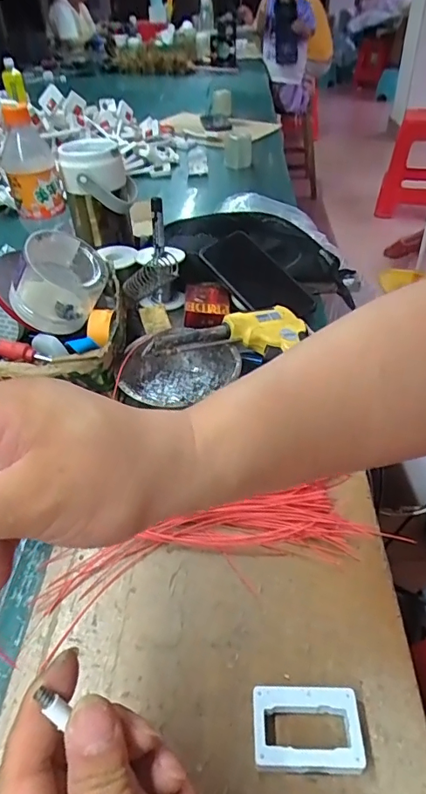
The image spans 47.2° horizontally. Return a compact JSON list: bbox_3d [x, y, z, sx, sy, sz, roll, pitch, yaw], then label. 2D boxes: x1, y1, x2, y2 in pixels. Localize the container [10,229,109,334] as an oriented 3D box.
[{"bbox_3d":[-0.163,-0.122,0.517,0.084,0.072,0.090,24,47,-21],"label":"container"}]

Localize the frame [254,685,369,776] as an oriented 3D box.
[{"bbox_3d":[0.055,0.195,0.284,0.061,0.016,0.041,-1,42,3],"label":"frame"}]

